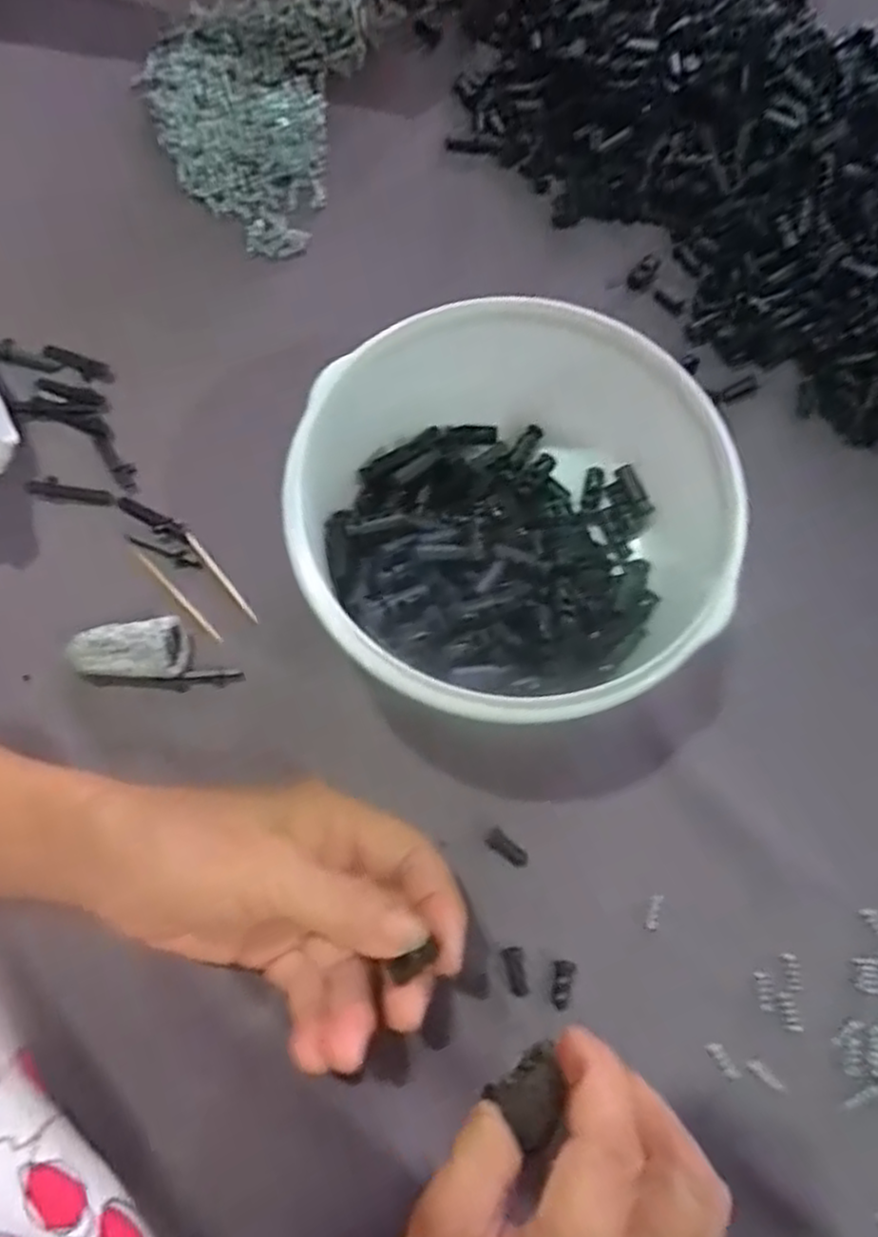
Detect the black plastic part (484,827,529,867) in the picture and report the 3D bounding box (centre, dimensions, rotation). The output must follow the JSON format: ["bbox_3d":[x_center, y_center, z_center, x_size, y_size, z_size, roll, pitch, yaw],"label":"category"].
[{"bbox_3d":[0.028,0.094,0.302,0.019,0.004,0.008,36,78,9],"label":"black plastic part"}]

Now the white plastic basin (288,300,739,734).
[{"bbox_3d":[0.034,-0.039,0.299,0.173,0.075,0.158,0,75,0],"label":"white plastic basin"}]

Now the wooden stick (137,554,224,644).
[{"bbox_3d":[-0.115,-0.009,0.328,0.004,0.004,0.057,-43,79,-11],"label":"wooden stick"}]

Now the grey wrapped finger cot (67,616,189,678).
[{"bbox_3d":[-0.131,0.014,0.312,0.045,0.020,0.022,-6,75,-2],"label":"grey wrapped finger cot"}]

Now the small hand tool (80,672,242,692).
[{"bbox_3d":[-0.117,0.027,0.314,0.065,0.009,0.007,-3,75,-1],"label":"small hand tool"}]

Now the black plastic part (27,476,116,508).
[{"bbox_3d":[-0.170,-0.059,0.338,0.040,0.004,0.010,6,75,2],"label":"black plastic part"}]

